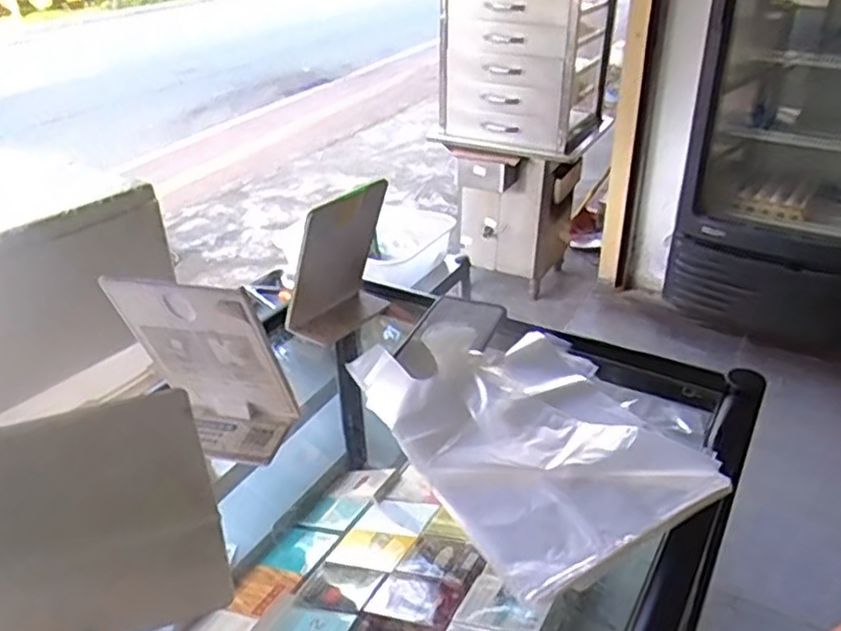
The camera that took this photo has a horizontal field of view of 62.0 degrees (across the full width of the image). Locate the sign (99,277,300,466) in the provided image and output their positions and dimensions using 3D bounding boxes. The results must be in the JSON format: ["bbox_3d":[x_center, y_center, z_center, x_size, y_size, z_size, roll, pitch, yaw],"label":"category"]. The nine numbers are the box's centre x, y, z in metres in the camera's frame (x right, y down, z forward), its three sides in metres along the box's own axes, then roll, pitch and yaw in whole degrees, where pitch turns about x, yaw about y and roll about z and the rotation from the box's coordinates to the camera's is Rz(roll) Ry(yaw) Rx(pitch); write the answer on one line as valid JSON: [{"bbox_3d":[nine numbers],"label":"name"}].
[{"bbox_3d":[-0.170,0.035,0.565,0.110,0.157,0.058,8,32,16],"label":"sign"}]

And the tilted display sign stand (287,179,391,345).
[{"bbox_3d":[-0.087,-0.053,0.737,0.055,0.166,0.125,14,34,25],"label":"tilted display sign stand"}]

